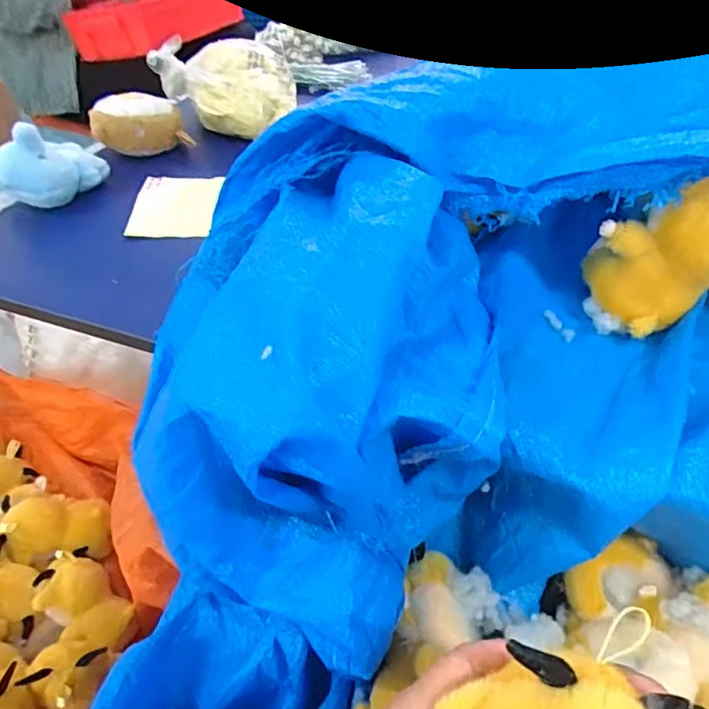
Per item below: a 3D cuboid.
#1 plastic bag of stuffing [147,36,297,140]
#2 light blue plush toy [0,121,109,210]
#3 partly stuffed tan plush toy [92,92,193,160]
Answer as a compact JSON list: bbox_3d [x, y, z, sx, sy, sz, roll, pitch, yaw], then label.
[{"bbox_3d":[-0.151,-0.339,0.742,0.166,0.088,0.119,18,46,19],"label":"plastic bag of stuffing"},{"bbox_3d":[-0.329,-0.199,0.620,0.116,0.086,0.069,-26,49,-25],"label":"light blue plush toy"},{"bbox_3d":[-0.259,-0.267,0.702,0.100,0.070,0.078,-30,50,-28],"label":"partly stuffed tan plush toy"}]

